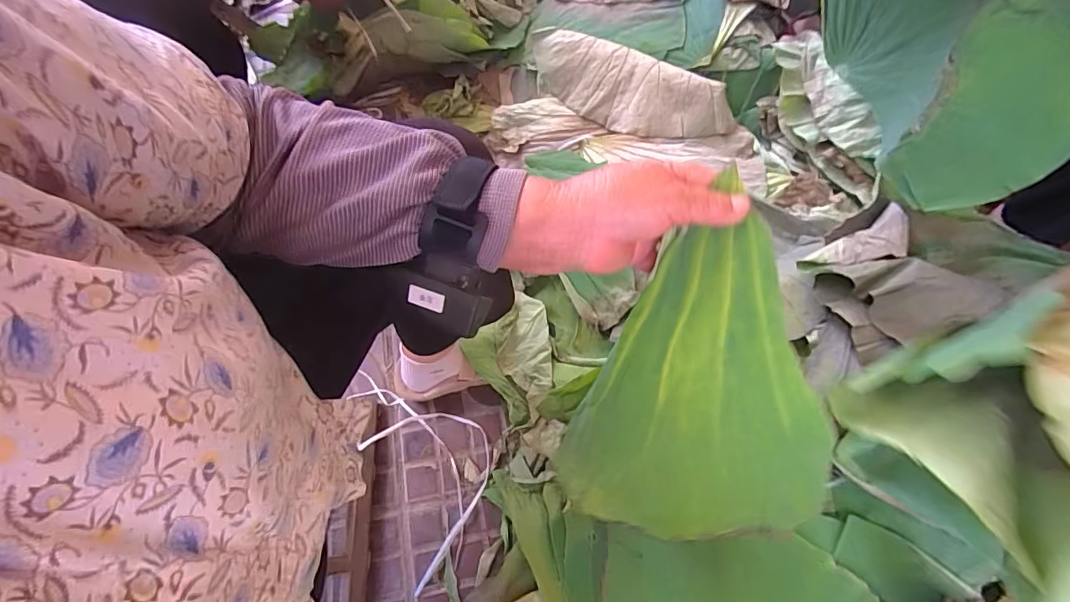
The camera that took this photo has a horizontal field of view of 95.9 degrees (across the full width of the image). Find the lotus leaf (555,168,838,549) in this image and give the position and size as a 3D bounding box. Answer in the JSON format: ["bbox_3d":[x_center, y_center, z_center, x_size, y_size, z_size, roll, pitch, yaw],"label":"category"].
[{"bbox_3d":[0.132,0.081,0.342,0.170,0.259,0.013,26,27,7],"label":"lotus leaf"}]

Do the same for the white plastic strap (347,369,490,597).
[{"bbox_3d":[-0.152,0.208,0.672,0.158,0.035,0.302,-27,70,-8],"label":"white plastic strap"}]

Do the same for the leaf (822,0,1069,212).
[{"bbox_3d":[0.342,-0.290,0.448,0.103,0.248,0.393,-14,68,-3],"label":"leaf"}]

